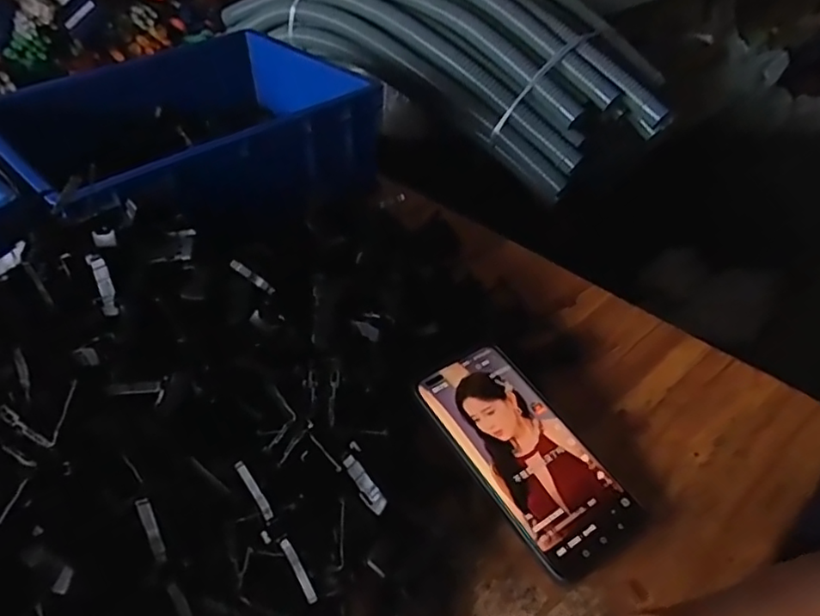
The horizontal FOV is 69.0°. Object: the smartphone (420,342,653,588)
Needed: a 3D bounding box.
[{"bbox_3d":[0.078,0.096,0.404,0.076,0.005,0.160,-25,57,-24],"label":"smartphone"}]

